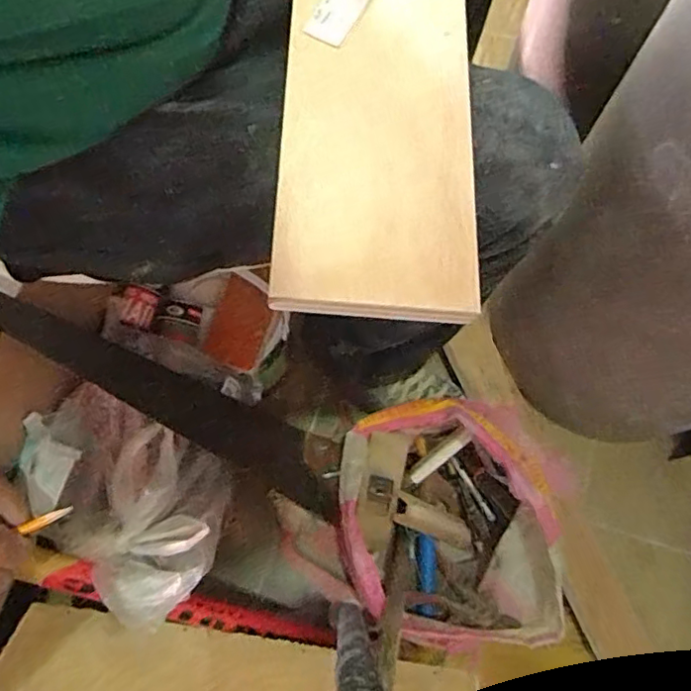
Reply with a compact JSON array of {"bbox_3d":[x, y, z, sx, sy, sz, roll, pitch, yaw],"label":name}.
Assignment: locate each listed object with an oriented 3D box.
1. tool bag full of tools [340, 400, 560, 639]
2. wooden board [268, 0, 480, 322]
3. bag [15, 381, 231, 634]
[{"bbox_3d":[0.110,0.214,0.716,0.221,0.208,0.260,-5,73,-2],"label":"tool bag full of tools"},{"bbox_3d":[0.019,-0.210,0.389,0.123,0.017,0.403,-1,70,-1],"label":"wooden board"},{"bbox_3d":[-0.214,0.147,0.567,0.212,0.076,0.145,37,76,10],"label":"bag"}]

